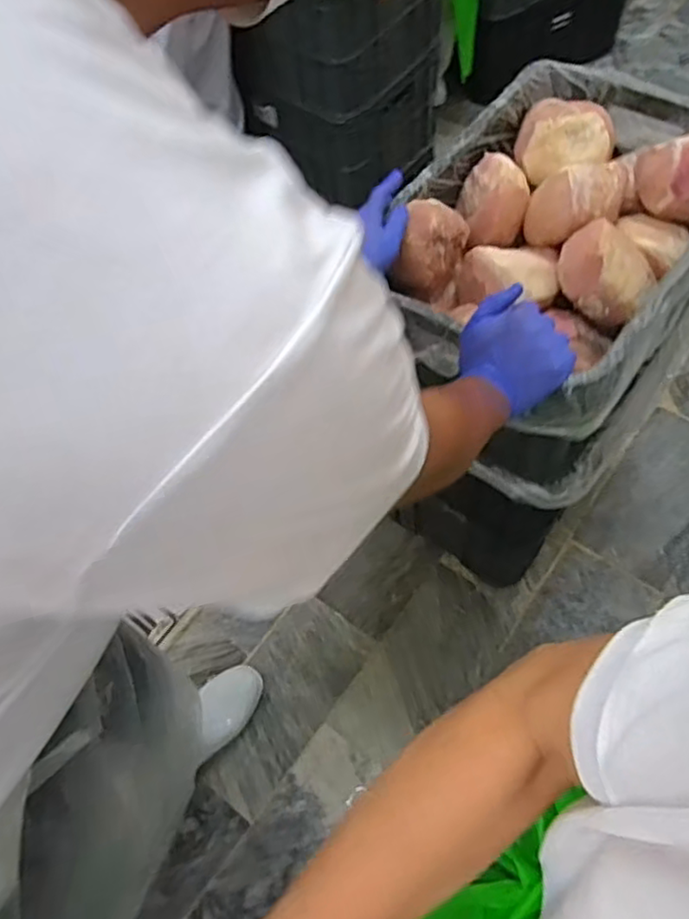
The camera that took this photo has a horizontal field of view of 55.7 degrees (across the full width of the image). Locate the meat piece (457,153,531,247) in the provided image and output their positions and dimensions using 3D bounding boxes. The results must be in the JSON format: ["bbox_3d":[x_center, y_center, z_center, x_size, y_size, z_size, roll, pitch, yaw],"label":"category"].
[{"bbox_3d":[0.206,-0.357,0.897,0.078,0.081,0.108,0,56,-1],"label":"meat piece"}]

